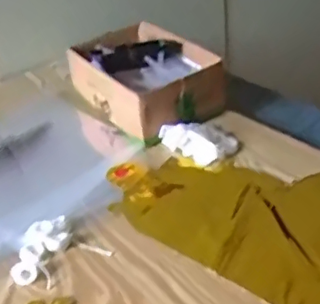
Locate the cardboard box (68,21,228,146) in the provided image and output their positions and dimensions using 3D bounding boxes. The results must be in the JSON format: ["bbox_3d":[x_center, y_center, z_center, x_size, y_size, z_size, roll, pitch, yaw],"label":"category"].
[{"bbox_3d":[-0.018,-0.094,0.733,0.137,0.068,0.192,-26,38,-26],"label":"cardboard box"}]

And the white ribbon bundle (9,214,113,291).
[{"bbox_3d":[-0.100,0.092,0.525,0.077,0.013,0.076,-5,34,3],"label":"white ribbon bundle"}]

